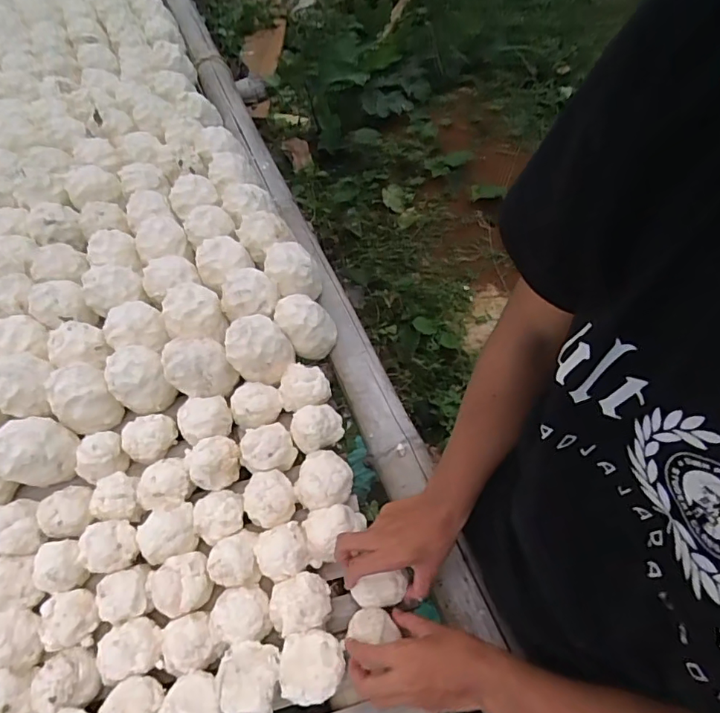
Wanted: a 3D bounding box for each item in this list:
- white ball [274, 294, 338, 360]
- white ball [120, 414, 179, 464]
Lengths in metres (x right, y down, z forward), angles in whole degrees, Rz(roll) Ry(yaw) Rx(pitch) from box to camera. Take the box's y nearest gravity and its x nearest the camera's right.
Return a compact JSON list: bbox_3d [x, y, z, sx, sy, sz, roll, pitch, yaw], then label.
[{"bbox_3d":[-0.085,-0.048,0.799,0.080,0.089,0.074,-1,59,3],"label":"white ball"},{"bbox_3d":[-0.305,0.117,0.734,0.063,0.053,0.060,-1,59,3],"label":"white ball"}]

